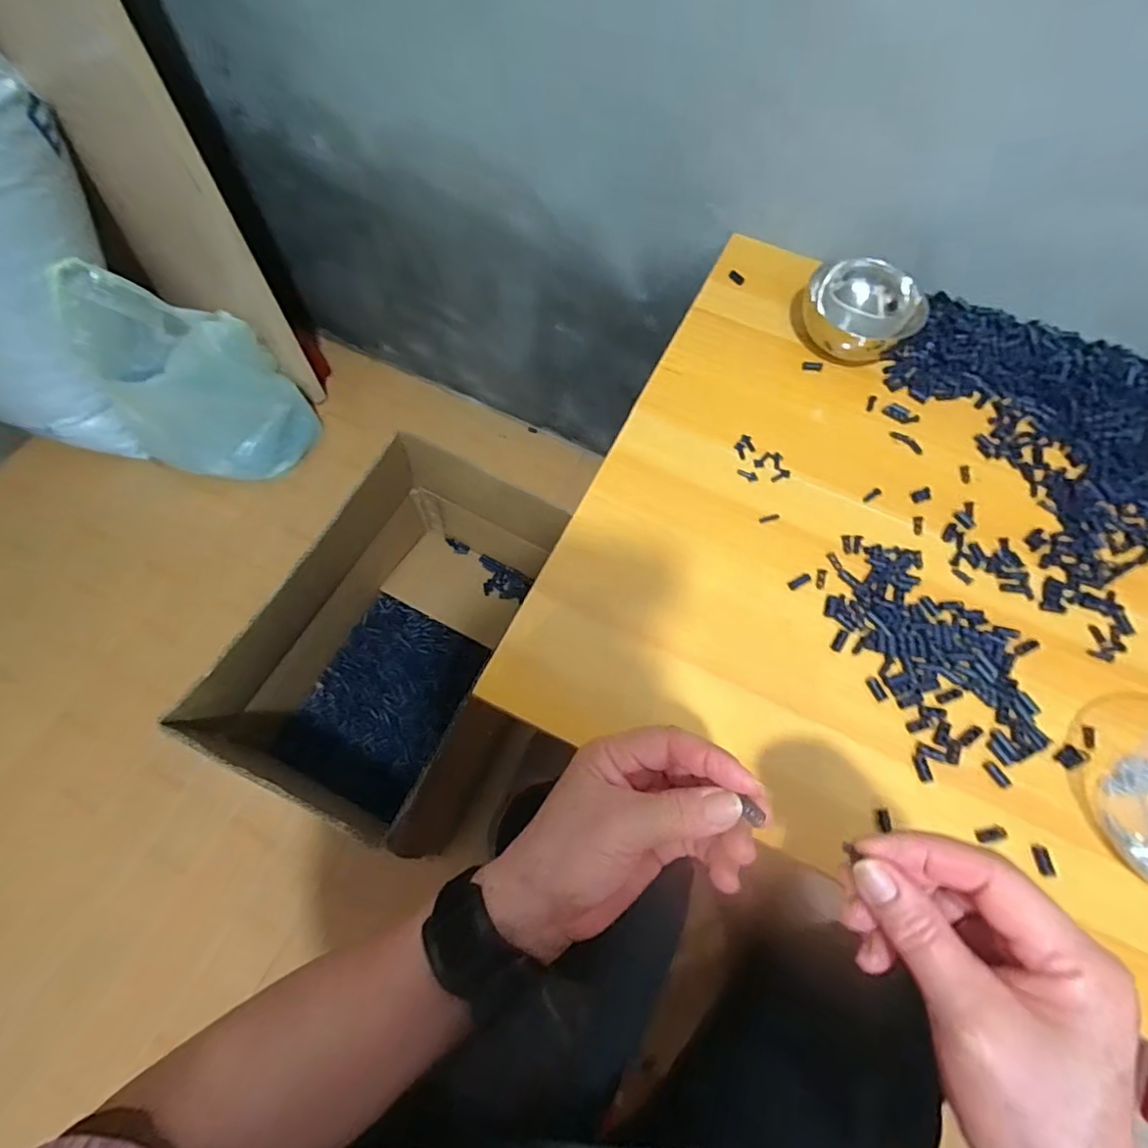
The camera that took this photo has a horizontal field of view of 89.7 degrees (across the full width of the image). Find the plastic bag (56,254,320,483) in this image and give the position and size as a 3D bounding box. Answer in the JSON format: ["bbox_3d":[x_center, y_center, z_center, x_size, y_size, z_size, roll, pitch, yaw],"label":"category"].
[{"bbox_3d":[-0.647,-0.330,0.992,0.269,0.271,0.259,-37,72,-16],"label":"plastic bag"}]

